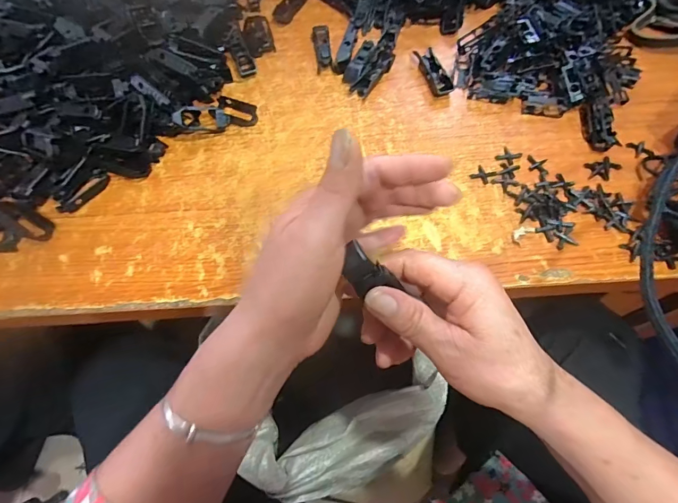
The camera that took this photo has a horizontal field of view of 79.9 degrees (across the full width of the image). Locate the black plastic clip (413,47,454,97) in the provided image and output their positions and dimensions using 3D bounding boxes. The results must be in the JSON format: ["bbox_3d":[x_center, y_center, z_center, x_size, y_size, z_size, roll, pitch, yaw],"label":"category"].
[{"bbox_3d":[0.098,-0.188,0.419,0.019,0.014,0.062,-15,65,-7],"label":"black plastic clip"}]

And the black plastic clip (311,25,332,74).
[{"bbox_3d":[-0.018,-0.221,0.438,0.019,0.015,0.059,-5,64,-2],"label":"black plastic clip"}]

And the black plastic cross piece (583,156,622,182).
[{"bbox_3d":[0.241,-0.076,0.367,0.032,0.004,0.022,-17,65,-7],"label":"black plastic cross piece"}]

